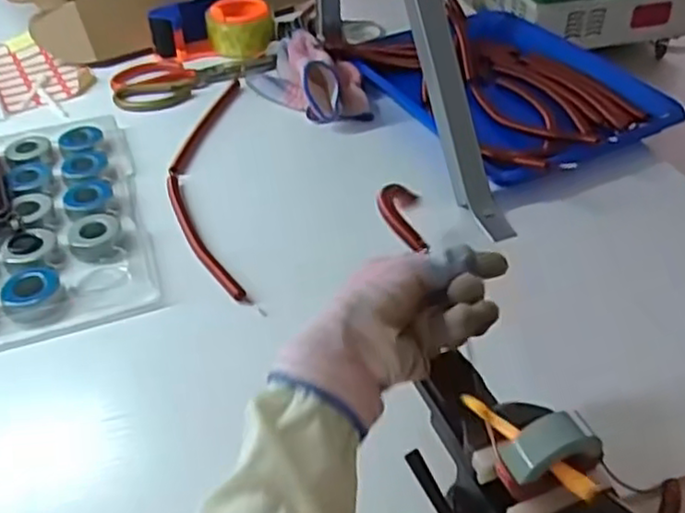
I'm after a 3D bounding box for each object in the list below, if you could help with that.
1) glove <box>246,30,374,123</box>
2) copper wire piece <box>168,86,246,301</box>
[{"bbox_3d":[-0.037,-0.207,0.780,0.174,0.055,0.094,28,49,30],"label":"glove"},{"bbox_3d":[-0.136,-0.082,0.685,0.072,0.008,0.365,-7,41,-5],"label":"copper wire piece"}]

